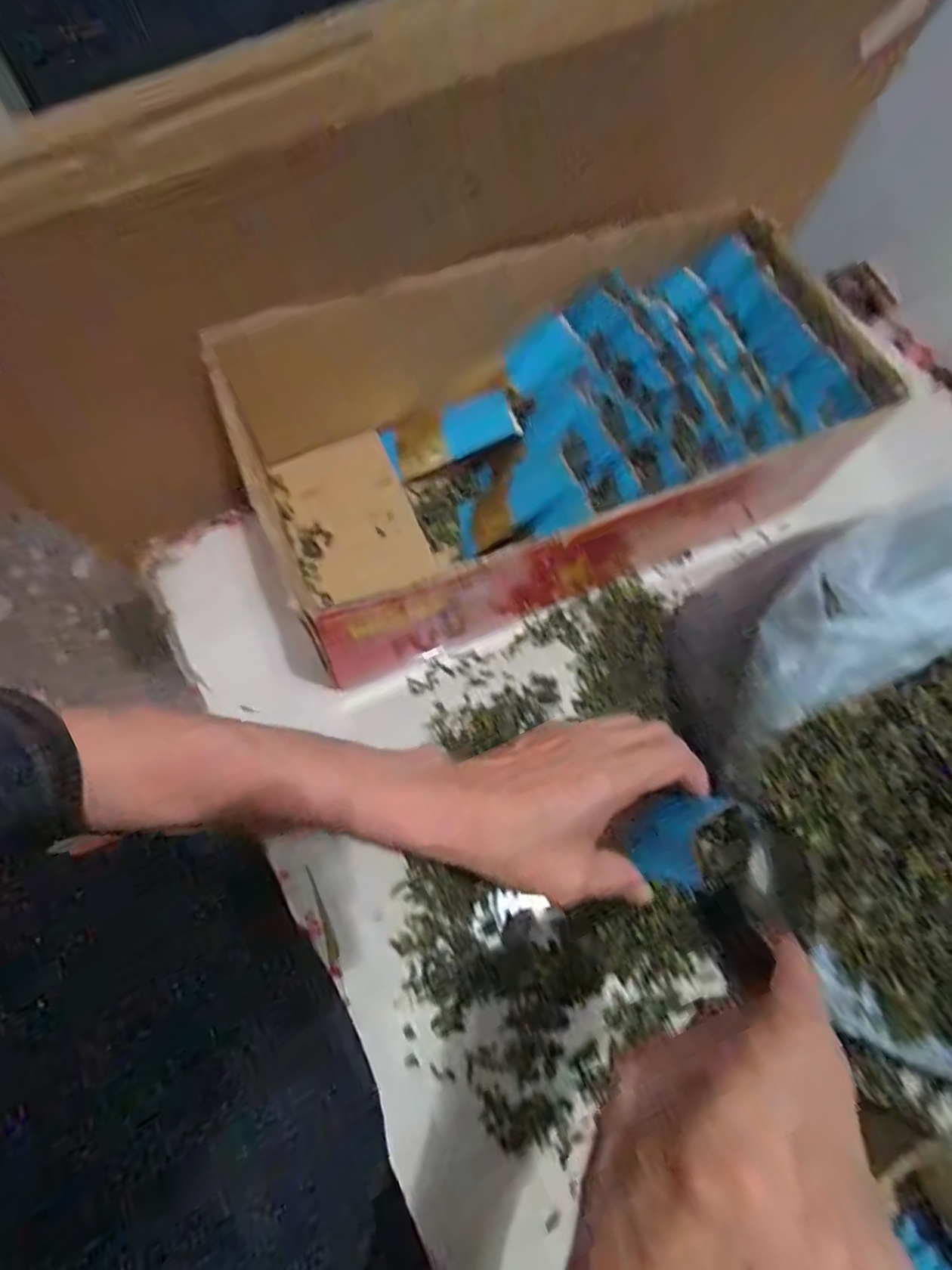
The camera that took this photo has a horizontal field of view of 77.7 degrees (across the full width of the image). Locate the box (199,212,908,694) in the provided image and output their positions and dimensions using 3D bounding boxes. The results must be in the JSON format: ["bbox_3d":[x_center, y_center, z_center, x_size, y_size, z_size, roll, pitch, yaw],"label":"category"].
[{"bbox_3d":[0.050,-0.154,0.463,0.421,0.145,0.229,-24,73,-10],"label":"box"}]

